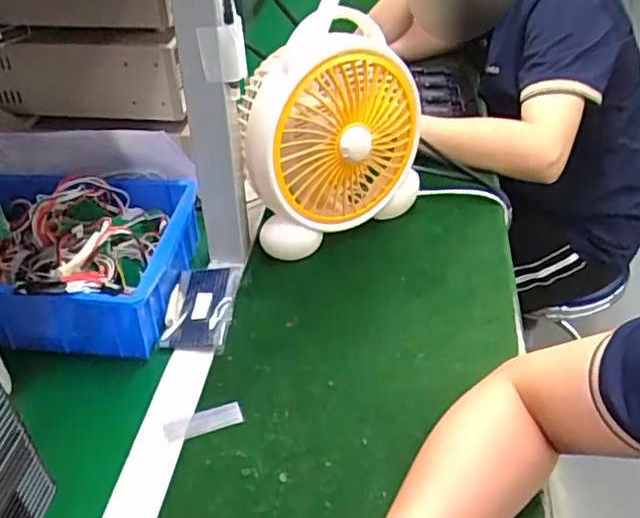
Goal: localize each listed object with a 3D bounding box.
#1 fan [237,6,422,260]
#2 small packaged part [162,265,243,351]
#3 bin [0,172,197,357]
[{"bbox_3d":[0.018,-0.129,0.705,0.209,0.229,0.088,-15,41,-17],"label":"fan"},{"bbox_3d":[-0.124,0.042,0.664,0.072,0.017,0.122,1,39,2],"label":"small packaged part"},{"bbox_3d":[-0.286,-0.017,0.670,0.290,0.093,0.218,4,39,6],"label":"bin"}]

